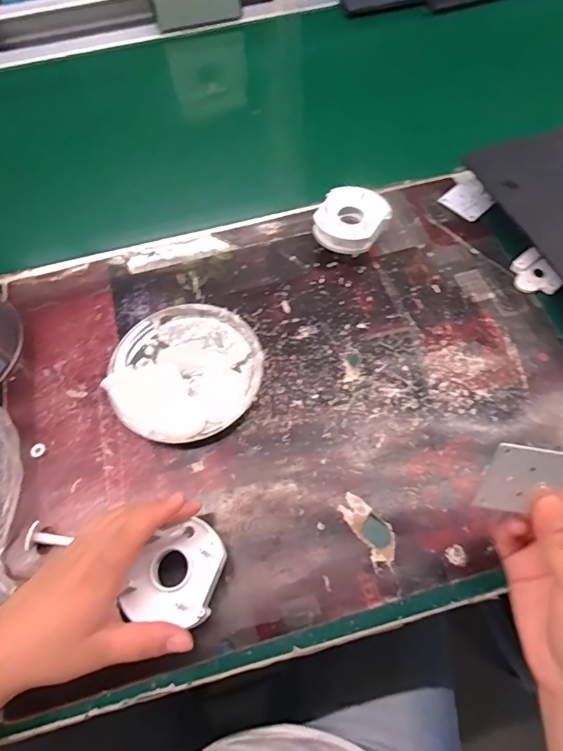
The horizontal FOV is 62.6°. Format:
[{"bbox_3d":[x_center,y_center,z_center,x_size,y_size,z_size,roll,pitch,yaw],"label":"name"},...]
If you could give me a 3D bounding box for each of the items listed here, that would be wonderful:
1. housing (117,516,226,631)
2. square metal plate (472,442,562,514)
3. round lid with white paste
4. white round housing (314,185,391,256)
[{"bbox_3d":[-0.068,0.132,0.313,0.055,0.021,0.063,11,64,9],"label":"housing"},{"bbox_3d":[0.131,0.056,0.245,0.044,0.005,0.039,10,107,2],"label":"square metal plate"},{"bbox_3d":[-0.084,-0.005,0.398,0.126,0.016,0.126,-1,62,3],"label":"round lid with white paste"},{"bbox_3d":[0.067,-0.144,0.449,0.061,0.039,0.066,-1,62,3],"label":"white round housing"}]

